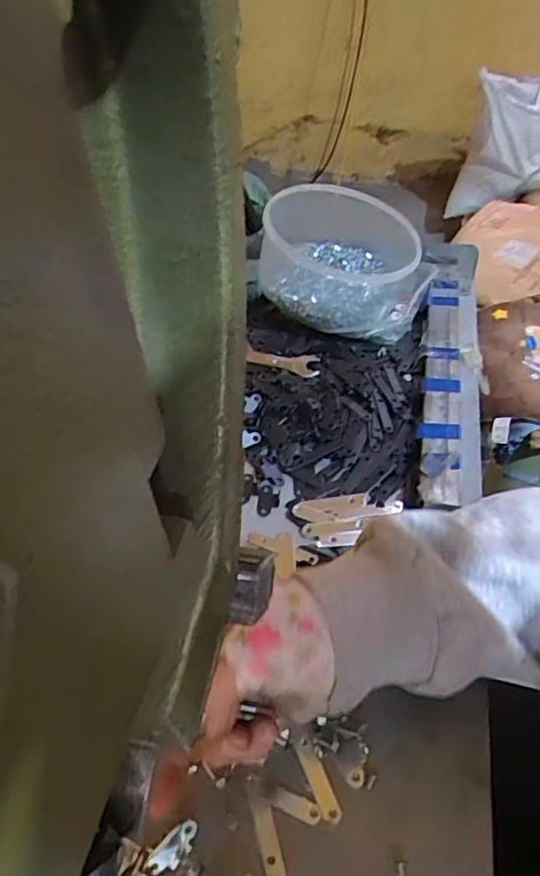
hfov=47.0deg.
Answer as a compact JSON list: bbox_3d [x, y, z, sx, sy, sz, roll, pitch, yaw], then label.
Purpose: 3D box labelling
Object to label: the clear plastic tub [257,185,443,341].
[{"bbox_3d":[0.077,-0.185,0.621,0.164,0.091,0.168,0,46,0],"label":"clear plastic tub"}]

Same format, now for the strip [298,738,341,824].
[{"bbox_3d":[0.025,0.180,0.328,0.008,0.004,0.042,-18,48,-16],"label":"strip"}]

